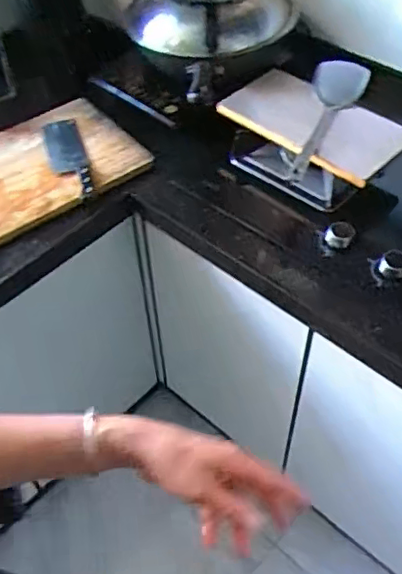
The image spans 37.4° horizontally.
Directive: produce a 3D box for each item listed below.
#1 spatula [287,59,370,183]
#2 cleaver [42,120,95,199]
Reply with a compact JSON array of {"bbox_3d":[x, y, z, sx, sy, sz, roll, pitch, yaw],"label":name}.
[{"bbox_3d":[0.223,-0.289,1.032,0.095,0.072,0.302,13,52,11],"label":"spatula"},{"bbox_3d":[-0.248,-0.241,1.118,0.068,0.027,0.205,-15,52,-11],"label":"cleaver"}]

